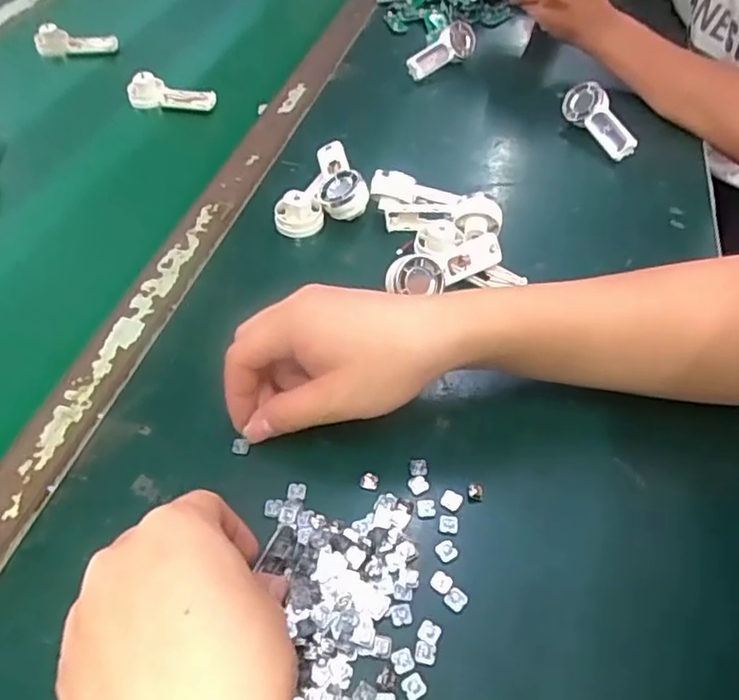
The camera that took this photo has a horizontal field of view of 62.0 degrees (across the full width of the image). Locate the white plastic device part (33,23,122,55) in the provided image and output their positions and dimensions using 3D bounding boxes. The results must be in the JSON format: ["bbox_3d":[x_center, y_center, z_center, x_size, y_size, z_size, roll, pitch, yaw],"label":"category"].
[{"bbox_3d":[-0.337,-0.357,0.704,0.087,0.028,0.019,-9,51,-8],"label":"white plastic device part"}]

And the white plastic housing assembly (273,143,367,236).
[{"bbox_3d":[-0.041,-0.139,0.523,0.074,0.033,0.095,-3,51,-4],"label":"white plastic housing assembly"}]

